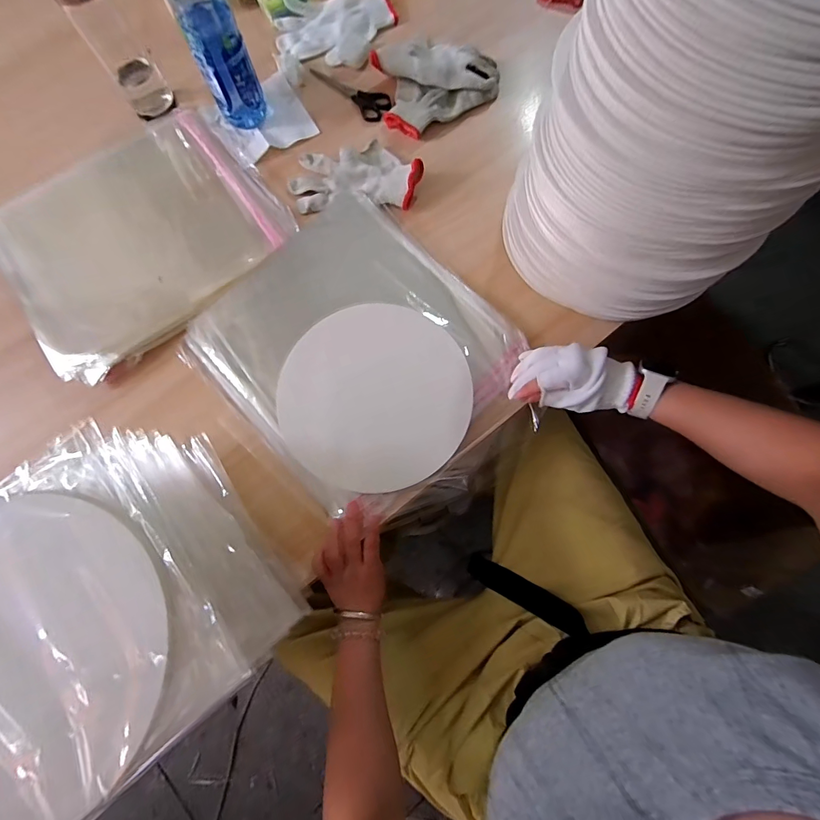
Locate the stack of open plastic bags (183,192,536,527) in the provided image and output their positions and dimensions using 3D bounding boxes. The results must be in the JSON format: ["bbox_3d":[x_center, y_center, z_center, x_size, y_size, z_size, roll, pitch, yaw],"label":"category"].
[{"bbox_3d":[-0.060,-0.071,0.529,0.379,0.027,0.328,44,81,11],"label":"stack of open plastic bags"}]

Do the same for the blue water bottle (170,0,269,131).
[{"bbox_3d":[-0.255,-0.488,0.540,0.059,0.192,0.067,20,77,6],"label":"blue water bottle"}]

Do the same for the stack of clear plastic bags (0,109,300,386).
[{"bbox_3d":[-0.382,-0.256,0.577,0.360,0.019,0.328,-40,78,-8],"label":"stack of clear plastic bags"}]

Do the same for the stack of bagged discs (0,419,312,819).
[{"bbox_3d":[-0.302,0.197,0.385,0.291,0.181,0.256,-36,78,-7],"label":"stack of bagged discs"}]

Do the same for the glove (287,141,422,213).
[{"bbox_3d":[-0.079,-0.341,0.587,0.185,0.025,0.104,-2,76,1],"label":"glove"}]

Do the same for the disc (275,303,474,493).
[{"bbox_3d":[-0.044,-0.018,0.513,0.233,0.012,0.225,0,82,1],"label":"disc"}]

